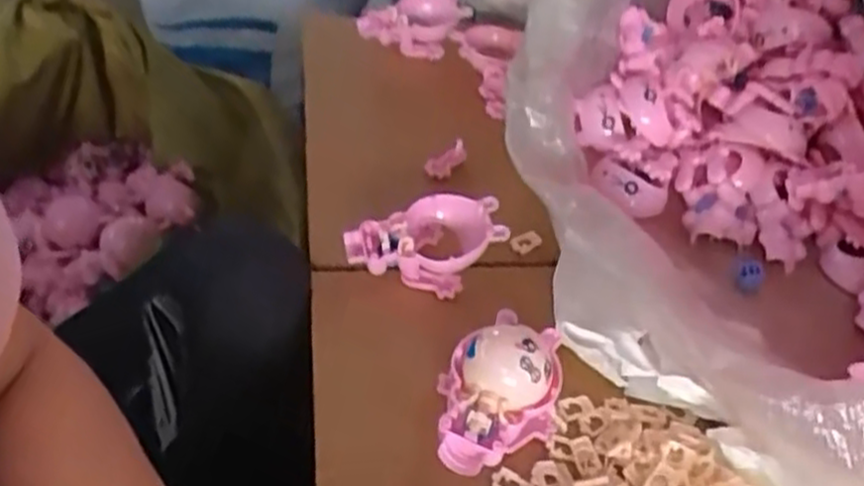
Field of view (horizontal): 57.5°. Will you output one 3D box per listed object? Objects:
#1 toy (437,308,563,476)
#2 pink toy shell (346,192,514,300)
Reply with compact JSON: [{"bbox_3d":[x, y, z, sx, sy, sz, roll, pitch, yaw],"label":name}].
[{"bbox_3d":[0.038,0.085,0.432,0.067,0.056,0.087,6,44,-2],"label":"toy"},{"bbox_3d":[-0.004,-0.004,0.528,0.100,0.044,0.062,11,44,3],"label":"pink toy shell"}]

